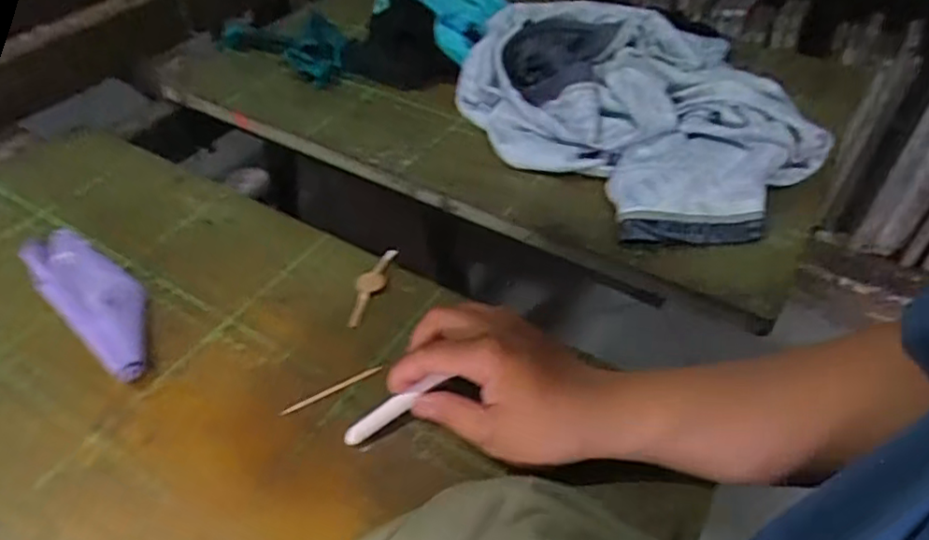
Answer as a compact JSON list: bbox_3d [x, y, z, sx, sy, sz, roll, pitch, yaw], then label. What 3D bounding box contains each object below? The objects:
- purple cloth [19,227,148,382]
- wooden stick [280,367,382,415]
[{"bbox_3d":[-0.244,0.016,0.420,0.162,0.014,0.046,32,54,29],"label":"purple cloth"},{"bbox_3d":[-0.079,0.071,0.376,0.062,0.004,0.005,-22,49,-19],"label":"wooden stick"}]

